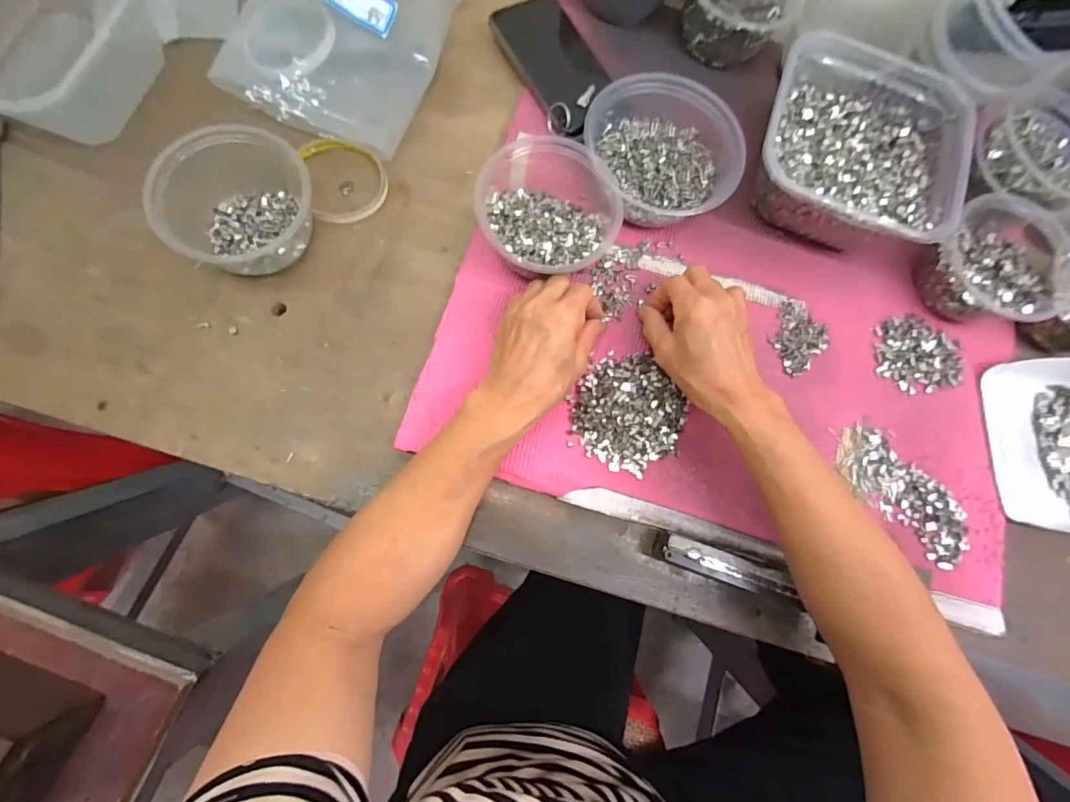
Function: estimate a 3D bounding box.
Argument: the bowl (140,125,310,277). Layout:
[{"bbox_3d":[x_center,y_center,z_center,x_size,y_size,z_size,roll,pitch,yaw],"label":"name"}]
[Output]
[{"bbox_3d":[-0.235,-0.155,0.384,0.117,0.067,0.097,-32,82,-10],"label":"bowl"}]

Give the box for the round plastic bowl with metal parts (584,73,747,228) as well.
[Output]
[{"bbox_3d":[0.111,-0.228,0.431,0.134,0.067,0.141,-18,80,-8],"label":"round plastic bowl with metal parts"}]

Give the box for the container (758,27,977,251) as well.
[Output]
[{"bbox_3d":[0.291,-0.234,0.442,0.176,0.064,0.183,23,75,-1],"label":"container"}]

